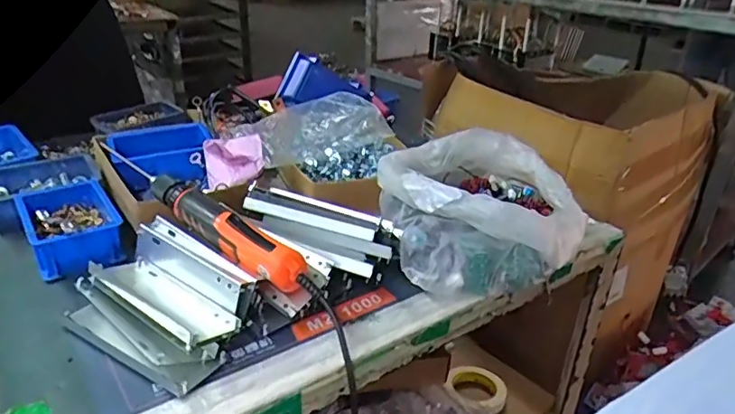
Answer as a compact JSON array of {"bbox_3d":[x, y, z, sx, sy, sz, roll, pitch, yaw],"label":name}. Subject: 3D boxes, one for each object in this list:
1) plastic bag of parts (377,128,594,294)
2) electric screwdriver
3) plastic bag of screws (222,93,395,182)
[{"bbox_3d":[0.146,-0.010,0.753,0.259,0.120,0.300,-4,29,-12],"label":"plastic bag of parts"},{"bbox_3d":[-0.196,0.013,0.631,0.318,0.057,0.040,22,33,31],"label":"electric screwdriver"},{"bbox_3d":[-0.073,-0.105,0.840,0.230,0.070,0.183,-18,34,-34],"label":"plastic bag of screws"}]

